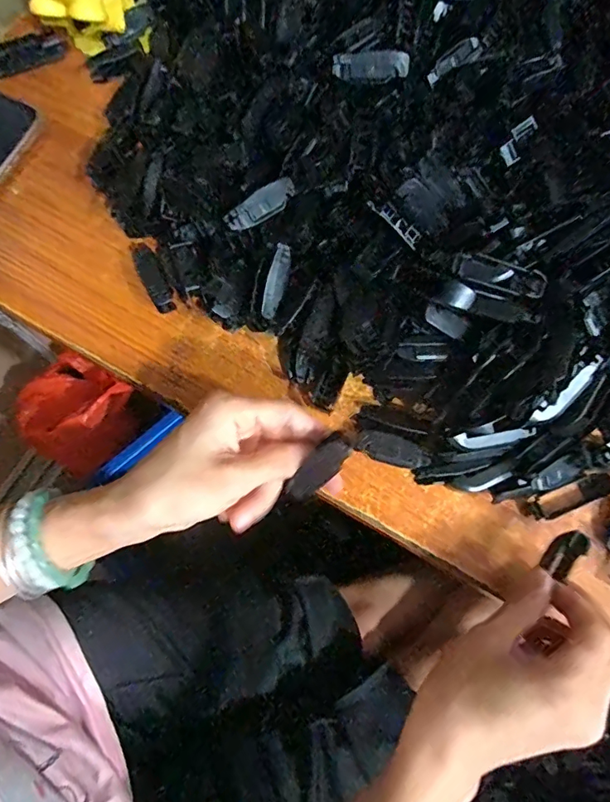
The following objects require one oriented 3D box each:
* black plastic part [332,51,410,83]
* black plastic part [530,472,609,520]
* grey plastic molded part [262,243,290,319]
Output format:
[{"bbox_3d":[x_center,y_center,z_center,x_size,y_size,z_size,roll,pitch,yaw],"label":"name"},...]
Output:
[{"bbox_3d":[0.043,-0.223,0.307,0.049,0.011,0.020,0,75,-1],"label":"black plastic part"},{"bbox_3d":[0.177,0.063,0.308,0.057,0.012,0.016,-19,76,-6],"label":"black plastic part"},{"bbox_3d":[-0.019,-0.078,0.307,0.010,0.015,0.047,16,92,4],"label":"grey plastic molded part"}]

